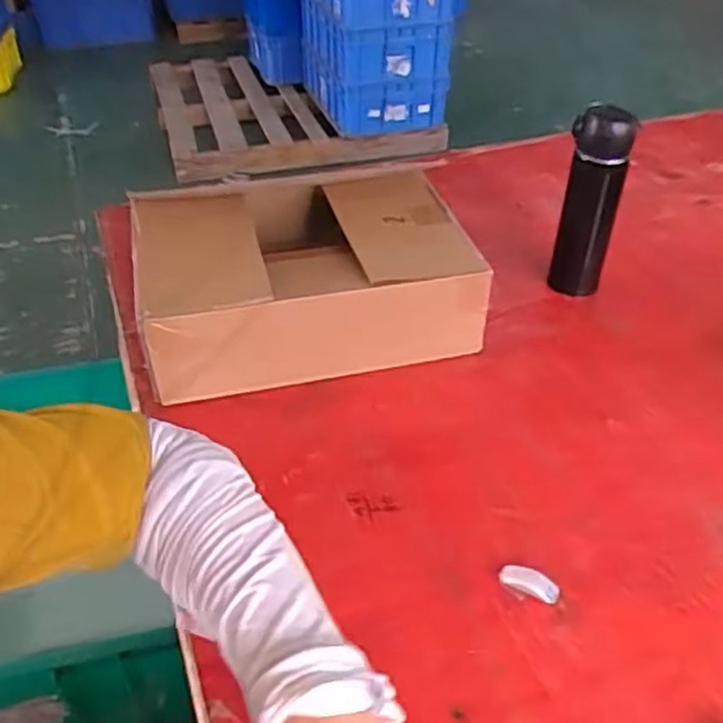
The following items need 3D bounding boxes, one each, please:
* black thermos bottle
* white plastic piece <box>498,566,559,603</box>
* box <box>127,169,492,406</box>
[{"bbox_3d":[0.262,-0.179,0.854,0.059,0.208,0.058,22,44,25],"label":"black thermos bottle"},{"bbox_3d":[0.131,0.171,0.585,0.045,0.007,0.019,17,42,19],"label":"white plastic piece"},{"bbox_3d":[-0.057,-0.081,0.793,0.333,0.130,0.229,-10,40,-12],"label":"box"}]

